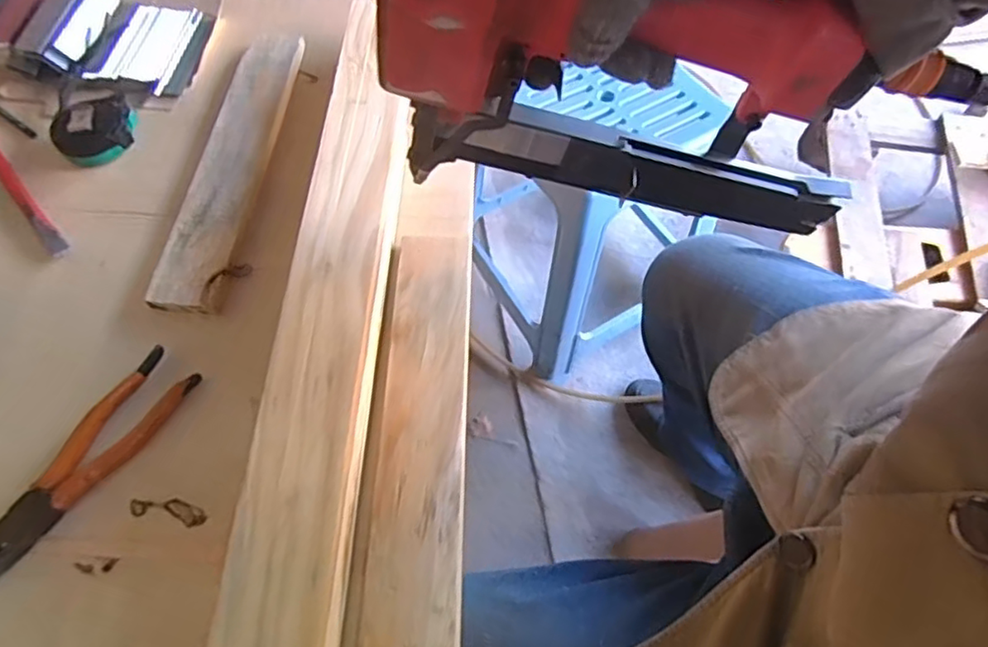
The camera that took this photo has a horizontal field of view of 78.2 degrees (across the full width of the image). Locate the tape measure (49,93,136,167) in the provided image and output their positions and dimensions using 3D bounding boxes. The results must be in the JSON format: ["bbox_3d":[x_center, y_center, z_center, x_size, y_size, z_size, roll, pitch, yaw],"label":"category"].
[{"bbox_3d":[-0.394,-0.194,0.602,0.078,0.034,0.060,-36,66,-17],"label":"tape measure"}]

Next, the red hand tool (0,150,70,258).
[{"bbox_3d":[-0.469,-0.143,0.586,0.016,0.012,0.239,-39,67,-18],"label":"red hand tool"}]

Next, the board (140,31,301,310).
[{"bbox_3d":[-0.252,-0.159,0.592,0.061,0.026,0.332,3,61,3],"label":"board"}]

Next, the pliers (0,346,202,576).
[{"bbox_3d":[-0.306,0.108,0.453,0.047,0.016,0.197,27,65,15],"label":"pliers"}]

